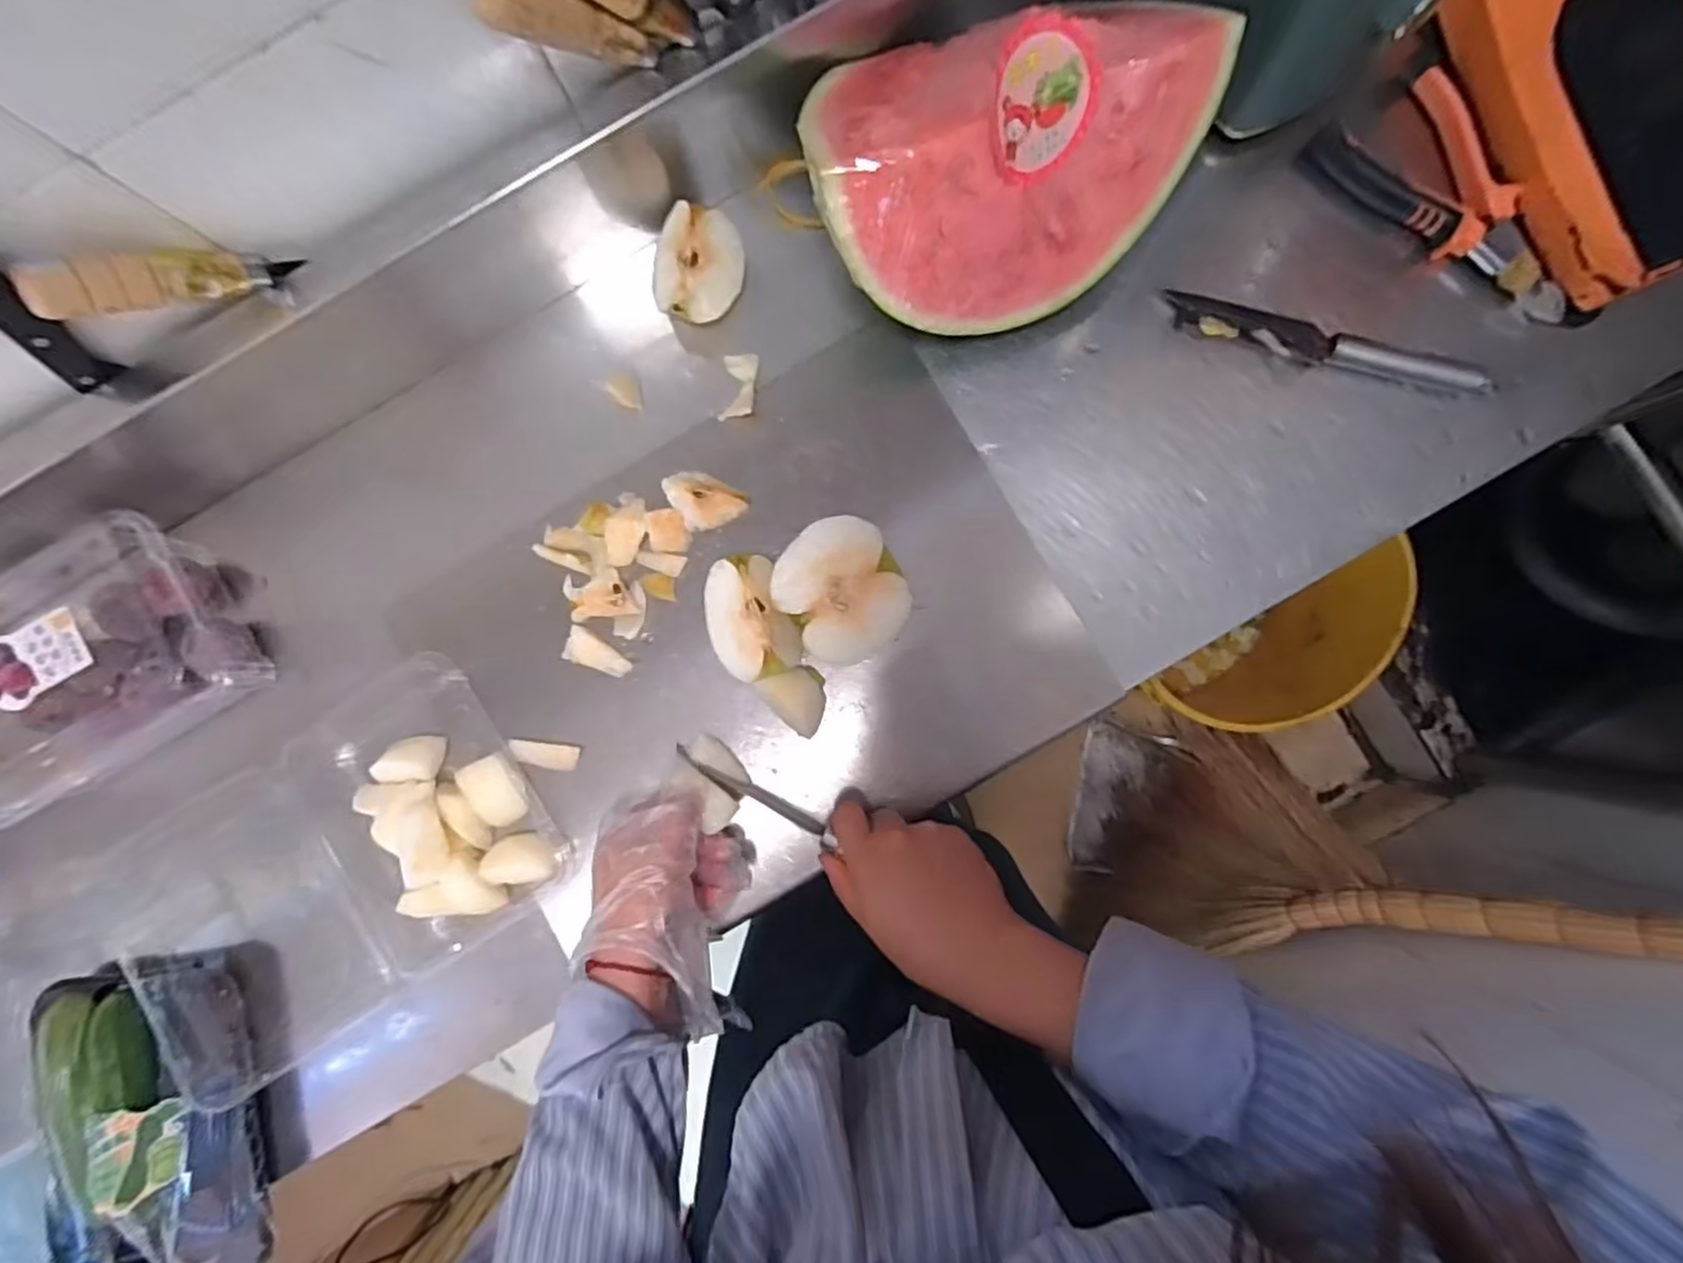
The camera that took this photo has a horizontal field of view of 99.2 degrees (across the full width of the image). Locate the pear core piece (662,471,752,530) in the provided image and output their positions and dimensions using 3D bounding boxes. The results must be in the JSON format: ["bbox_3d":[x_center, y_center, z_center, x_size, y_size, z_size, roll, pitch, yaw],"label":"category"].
[{"bbox_3d":[-0.087,-0.088,0.466,0.042,0.030,0.036,-30,87,0],"label":"pear core piece"}]

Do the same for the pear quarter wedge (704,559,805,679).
[{"bbox_3d":[-0.058,-0.007,0.451,0.051,0.043,0.075,-21,87,0],"label":"pear quarter wedge"}]

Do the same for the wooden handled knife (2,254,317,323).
[{"bbox_3d":[-0.339,-0.179,0.364,0.111,0.022,0.022,-35,86,-40],"label":"wooden handled knife"}]

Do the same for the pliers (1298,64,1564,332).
[{"bbox_3d":[0.384,-0.263,0.461,0.087,0.024,0.175,-29,87,0],"label":"pliers"}]

